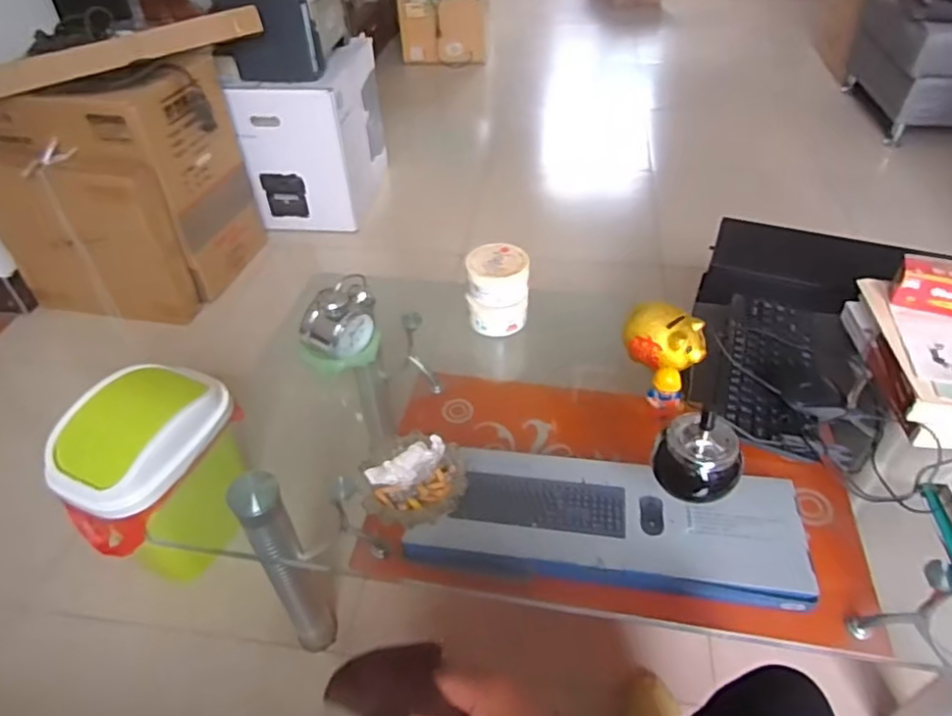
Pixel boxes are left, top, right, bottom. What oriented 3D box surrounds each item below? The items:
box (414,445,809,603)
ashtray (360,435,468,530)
[{"bbox_3d":[0.190,0.231,0.903,0.535,0.067,0.188,4,43,8],"label":"box"},{"bbox_3d":[-0.077,0.149,0.770,0.128,0.045,0.108,11,45,14],"label":"ashtray"}]

